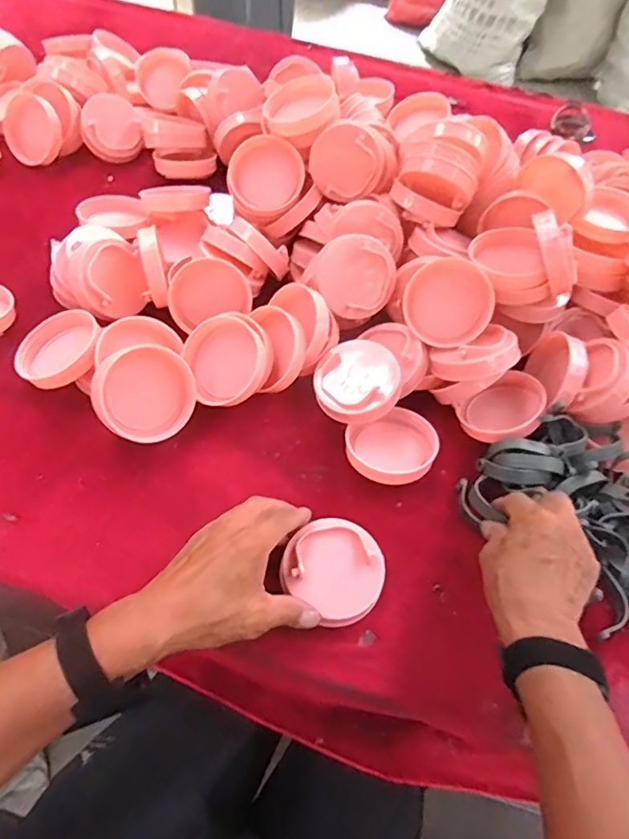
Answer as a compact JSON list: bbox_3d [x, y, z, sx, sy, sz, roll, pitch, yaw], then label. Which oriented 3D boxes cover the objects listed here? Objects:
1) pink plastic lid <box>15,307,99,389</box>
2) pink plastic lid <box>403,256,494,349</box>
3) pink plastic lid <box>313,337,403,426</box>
[{"bbox_3d":[-0.267,-0.075,0.551,0.090,0.017,0.088,-39,54,-1],"label":"pink plastic lid"},{"bbox_3d":[0.144,-0.125,0.569,0.091,0.090,0.014,42,29,-1],"label":"pink plastic lid"},{"bbox_3d":[0.046,-0.041,0.558,0.088,0.020,0.089,-2,77,7],"label":"pink plastic lid"}]

